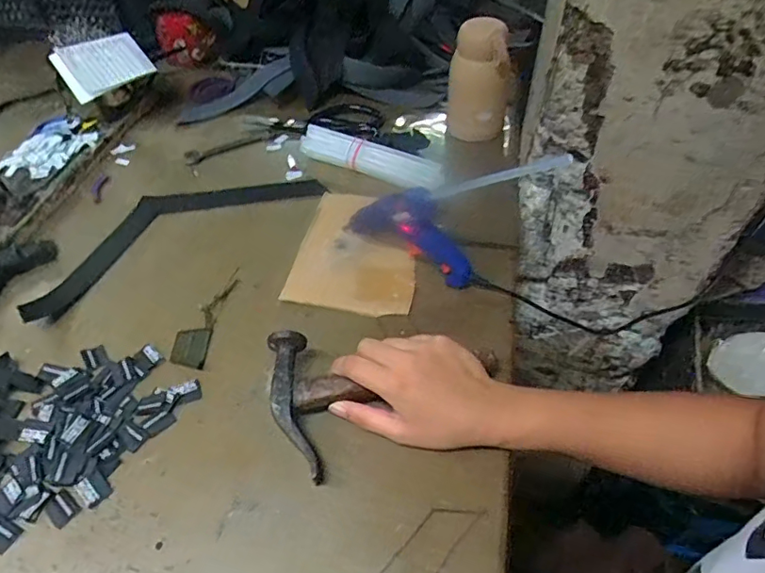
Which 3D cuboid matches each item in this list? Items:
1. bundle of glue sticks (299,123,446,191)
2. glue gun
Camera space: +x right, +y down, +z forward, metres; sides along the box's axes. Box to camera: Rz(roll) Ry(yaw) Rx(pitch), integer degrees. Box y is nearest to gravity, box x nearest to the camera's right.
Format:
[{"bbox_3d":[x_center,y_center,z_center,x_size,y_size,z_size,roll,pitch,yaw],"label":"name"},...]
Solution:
[{"bbox_3d":[-0.015,-0.158,0.648,0.188,0.038,0.028,21,52,19],"label":"bundle of glue sticks"},{"bbox_3d":[0.026,-0.063,0.512,0.136,0.094,0.034,22,53,20],"label":"glue gun"}]

